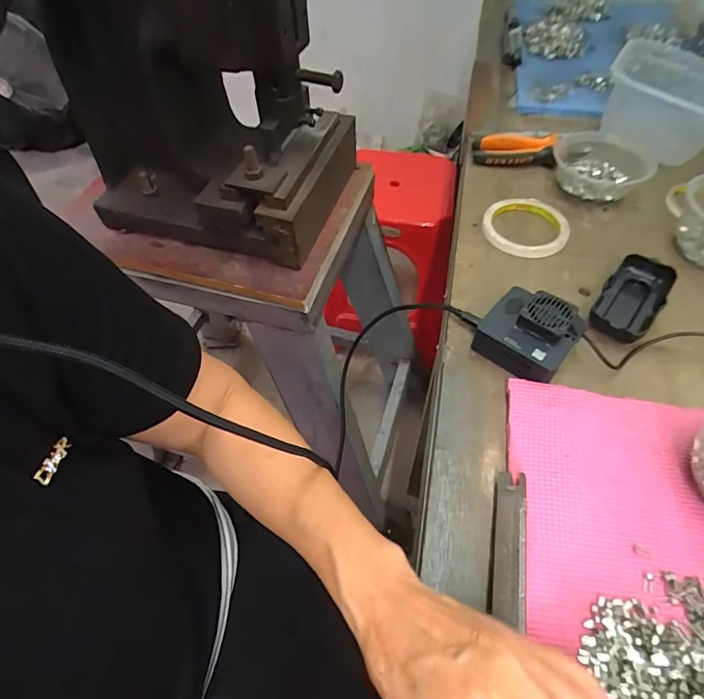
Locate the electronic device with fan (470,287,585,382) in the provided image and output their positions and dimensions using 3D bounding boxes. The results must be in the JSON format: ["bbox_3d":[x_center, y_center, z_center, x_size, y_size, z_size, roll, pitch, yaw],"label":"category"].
[{"bbox_3d":[0.164,-0.016,0.401,0.078,0.042,0.073,36,63,26],"label":"electronic device with fan"}]

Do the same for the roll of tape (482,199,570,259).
[{"bbox_3d":[0.207,-0.146,0.515,0.095,0.012,0.093,-1,53,2],"label":"roll of tape"}]

